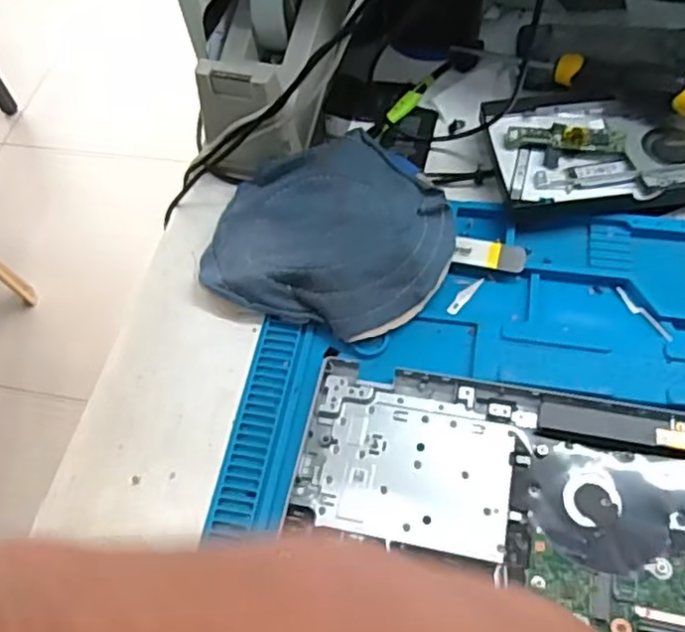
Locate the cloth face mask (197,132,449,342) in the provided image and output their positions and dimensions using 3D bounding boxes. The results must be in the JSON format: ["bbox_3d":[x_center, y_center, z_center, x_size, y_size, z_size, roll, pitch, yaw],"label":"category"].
[{"bbox_3d":[-0.007,-0.055,0.462,0.162,0.046,0.138,17,56,16],"label":"cloth face mask"}]

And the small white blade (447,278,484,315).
[{"bbox_3d":[0.079,-0.014,0.441,0.008,0.004,0.036,32,67,22],"label":"small white blade"}]

